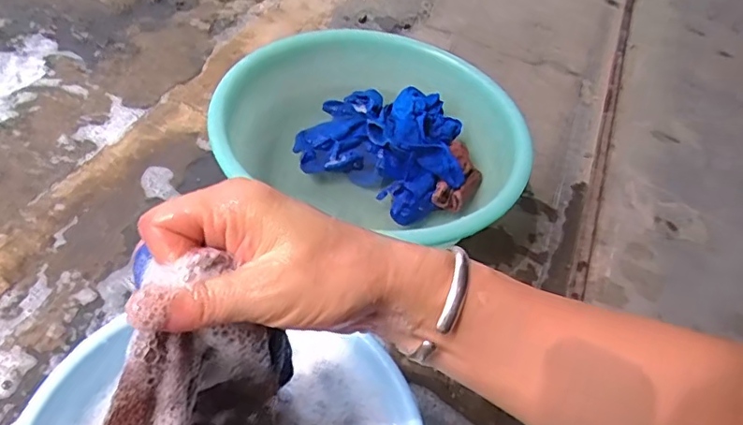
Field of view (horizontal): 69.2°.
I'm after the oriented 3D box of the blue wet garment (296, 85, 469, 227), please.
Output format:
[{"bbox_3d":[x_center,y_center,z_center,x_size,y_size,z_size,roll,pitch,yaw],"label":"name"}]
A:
[{"bbox_3d":[0.021,-0.092,0.680,0.198,0.061,0.170,26,50,17],"label":"blue wet garment"}]

